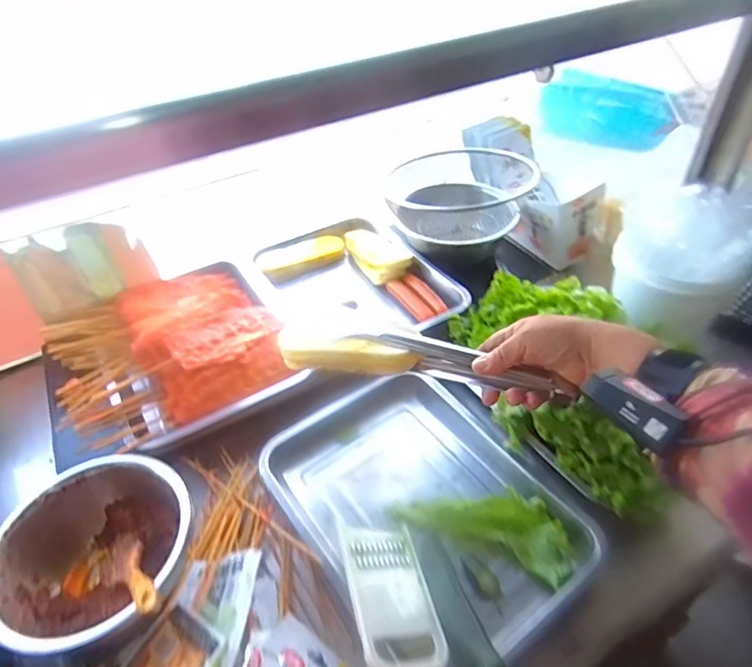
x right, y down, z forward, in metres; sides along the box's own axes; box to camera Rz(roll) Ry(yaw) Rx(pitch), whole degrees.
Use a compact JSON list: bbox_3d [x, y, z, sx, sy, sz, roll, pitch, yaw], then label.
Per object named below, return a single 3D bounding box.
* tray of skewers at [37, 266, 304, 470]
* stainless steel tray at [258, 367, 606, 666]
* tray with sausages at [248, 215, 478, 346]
[{"bbox_3d":[-0.305,0.019,0.754,0.322,0.089,0.329,-23,44,-20],"label":"tray of skewers"},{"bbox_3d":[0.054,0.197,0.616,0.275,0.059,0.370,-27,45,-24],"label":"stainless steel tray"},{"bbox_3d":[-0.040,-0.081,0.889,0.278,0.067,0.344,-19,43,-17],"label":"tray with sausages"}]

